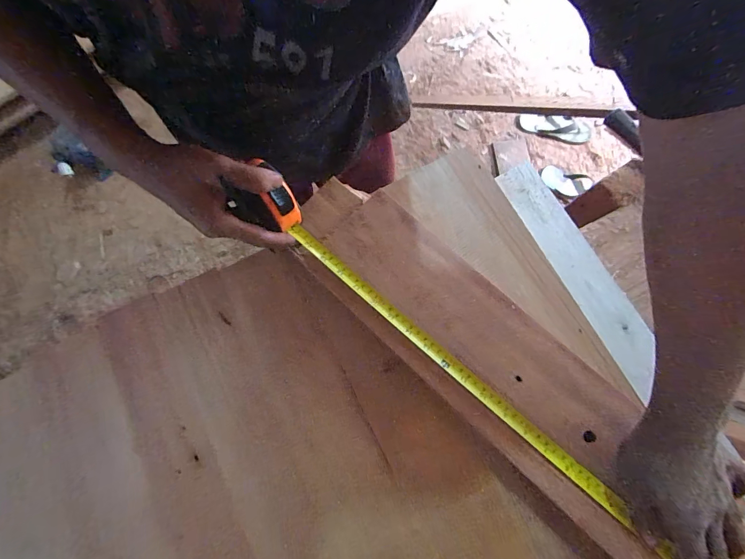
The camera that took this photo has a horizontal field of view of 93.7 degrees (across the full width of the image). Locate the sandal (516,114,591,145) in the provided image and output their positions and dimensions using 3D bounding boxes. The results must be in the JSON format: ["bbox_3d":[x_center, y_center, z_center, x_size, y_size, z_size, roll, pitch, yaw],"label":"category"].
[{"bbox_3d":[0.674,-0.571,1.295,0.266,0.049,0.087,12,79,7],"label":"sandal"}]

